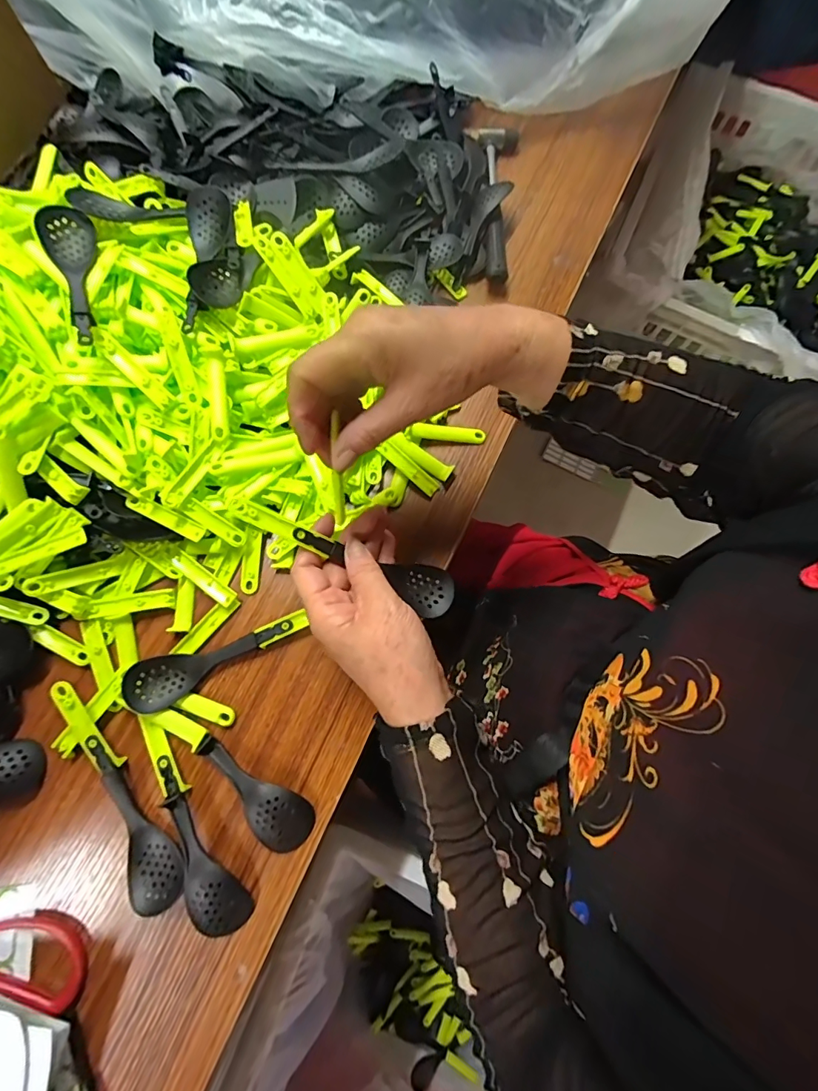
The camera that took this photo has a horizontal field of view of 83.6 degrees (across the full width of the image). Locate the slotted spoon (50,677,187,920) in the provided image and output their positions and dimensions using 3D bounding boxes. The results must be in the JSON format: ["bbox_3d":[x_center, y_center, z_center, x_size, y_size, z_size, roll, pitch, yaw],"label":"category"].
[{"bbox_3d":[-0.219,0.183,0.335,0.034,0.028,0.172,-34,79,-10],"label":"slotted spoon"}]

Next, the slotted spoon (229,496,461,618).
[{"bbox_3d":[-0.042,0.007,0.336,0.175,0.021,0.036,27,74,-24],"label":"slotted spoon"}]

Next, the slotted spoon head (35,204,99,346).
[{"bbox_3d":[-0.265,-0.208,0.360,0.034,0.024,0.125,-11,76,-4],"label":"slotted spoon head"}]

